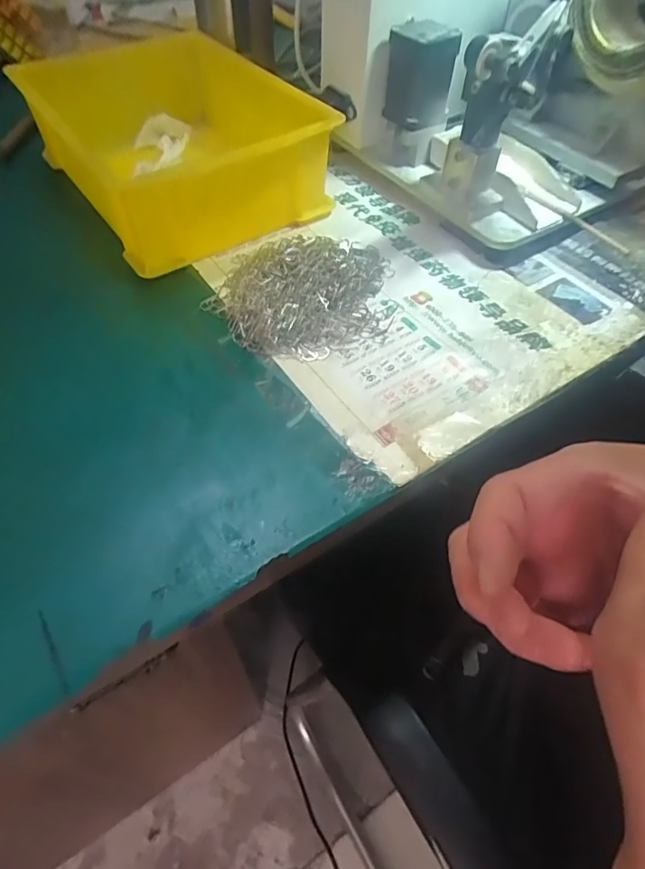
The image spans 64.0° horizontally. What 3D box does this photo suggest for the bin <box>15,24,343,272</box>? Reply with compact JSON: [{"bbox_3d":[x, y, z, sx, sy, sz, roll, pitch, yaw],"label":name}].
[{"bbox_3d":[-0.111,-0.231,0.414,0.169,0.073,0.202,-27,59,-20],"label":"bin"}]

